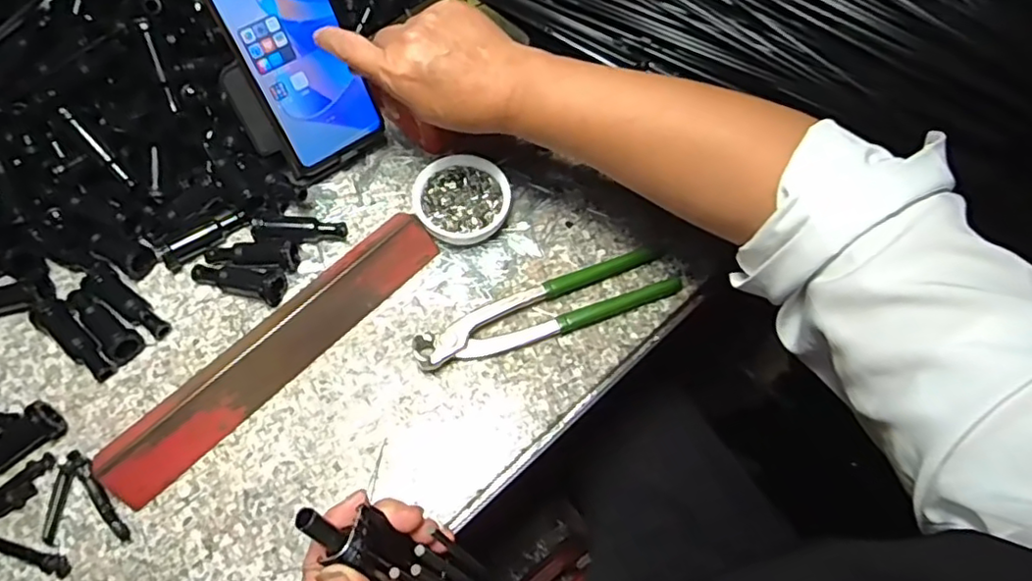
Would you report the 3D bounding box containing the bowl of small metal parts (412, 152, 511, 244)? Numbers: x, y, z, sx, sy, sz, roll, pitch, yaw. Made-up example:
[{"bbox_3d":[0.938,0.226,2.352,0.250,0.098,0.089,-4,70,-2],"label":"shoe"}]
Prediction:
[{"bbox_3d":[-0.041,-0.068,0.483,0.070,0.027,0.069,0,64,-1],"label":"bowl of small metal parts"}]

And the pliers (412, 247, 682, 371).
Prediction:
[{"bbox_3d":[0.023,0.012,0.453,0.197,0.015,0.041,-18,66,-10],"label":"pliers"}]

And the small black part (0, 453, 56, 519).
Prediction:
[{"bbox_3d":[-0.321,0.133,0.388,0.074,0.006,0.019,-41,72,-19],"label":"small black part"}]

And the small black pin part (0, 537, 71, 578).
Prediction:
[{"bbox_3d":[-0.298,0.159,0.378,0.060,0.005,0.012,12,64,5],"label":"small black pin part"}]

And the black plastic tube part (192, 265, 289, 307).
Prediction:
[{"bbox_3d":[-0.200,-0.010,0.453,0.070,0.026,0.023,19,65,8],"label":"black plastic tube part"}]

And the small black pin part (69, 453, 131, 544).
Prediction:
[{"bbox_3d":[-0.262,0.128,0.392,0.010,0.005,0.068,-38,70,-17],"label":"small black pin part"}]

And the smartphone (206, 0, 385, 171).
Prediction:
[{"bbox_3d":[-0.153,-0.166,0.440,0.075,0.163,0.007,-32,45,-15],"label":"smartphone"}]

